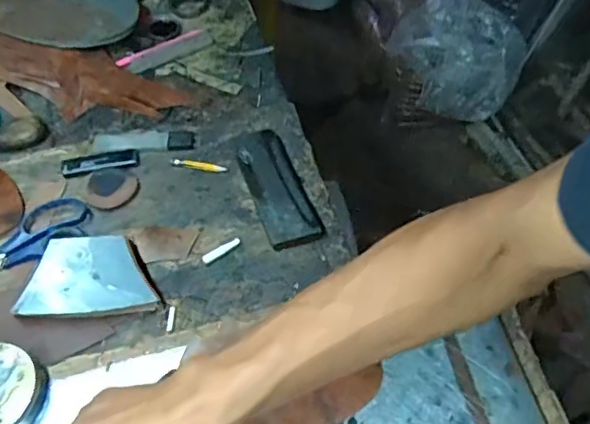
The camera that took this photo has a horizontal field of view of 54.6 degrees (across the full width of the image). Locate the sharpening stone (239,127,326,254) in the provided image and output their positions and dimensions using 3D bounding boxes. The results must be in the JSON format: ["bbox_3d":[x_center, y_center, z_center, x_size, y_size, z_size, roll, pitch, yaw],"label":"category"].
[{"bbox_3d":[-0.021,-0.027,0.609,0.054,0.019,0.151,-17,59,-14],"label":"sharpening stone"}]

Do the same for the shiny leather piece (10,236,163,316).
[{"bbox_3d":[-0.190,0.064,0.540,0.121,0.031,0.076,3,57,-2],"label":"shiny leather piece"}]

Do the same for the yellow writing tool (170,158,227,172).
[{"bbox_3d":[-0.107,-0.053,0.632,0.064,0.004,0.012,12,57,5],"label":"yellow writing tool"}]

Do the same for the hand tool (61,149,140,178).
[{"bbox_3d":[-0.215,-0.055,0.633,0.082,0.006,0.029,-8,58,-9],"label":"hand tool"}]

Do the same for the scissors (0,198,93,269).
[{"bbox_3d":[-0.284,0.039,0.567,0.171,0.012,0.058,-32,64,-22],"label":"scissors"}]

